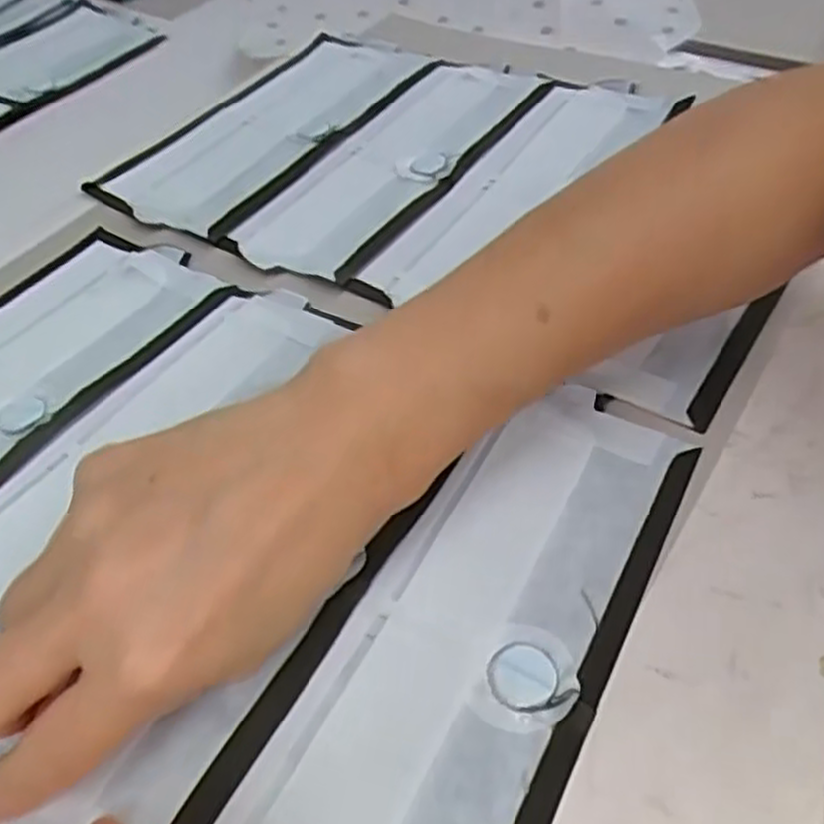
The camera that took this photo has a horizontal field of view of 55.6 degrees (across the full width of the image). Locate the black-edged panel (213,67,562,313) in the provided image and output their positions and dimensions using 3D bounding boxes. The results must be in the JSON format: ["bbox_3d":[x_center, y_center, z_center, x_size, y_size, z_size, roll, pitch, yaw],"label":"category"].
[{"bbox_3d":[-0.014,-0.155,0.466,0.113,0.009,0.226,22,55,22],"label":"black-edged panel"}]

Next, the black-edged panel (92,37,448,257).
[{"bbox_3d":[-0.084,-0.186,0.500,0.114,0.007,0.234,25,56,24],"label":"black-edged panel"}]

